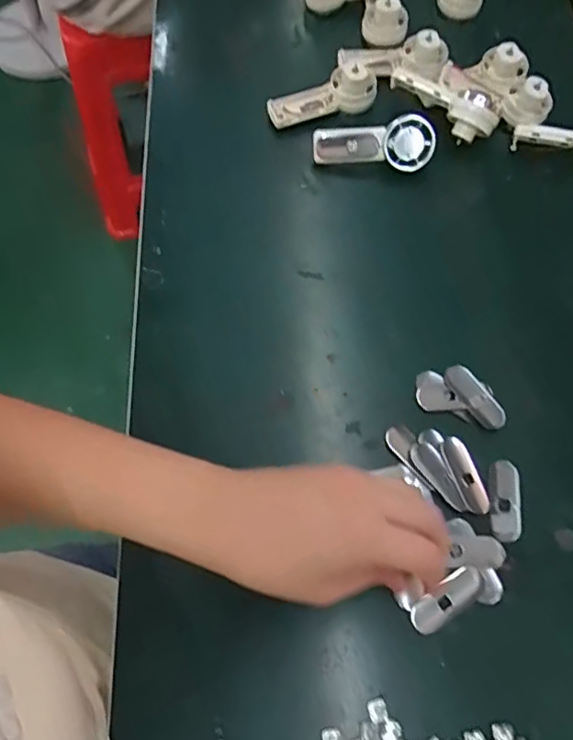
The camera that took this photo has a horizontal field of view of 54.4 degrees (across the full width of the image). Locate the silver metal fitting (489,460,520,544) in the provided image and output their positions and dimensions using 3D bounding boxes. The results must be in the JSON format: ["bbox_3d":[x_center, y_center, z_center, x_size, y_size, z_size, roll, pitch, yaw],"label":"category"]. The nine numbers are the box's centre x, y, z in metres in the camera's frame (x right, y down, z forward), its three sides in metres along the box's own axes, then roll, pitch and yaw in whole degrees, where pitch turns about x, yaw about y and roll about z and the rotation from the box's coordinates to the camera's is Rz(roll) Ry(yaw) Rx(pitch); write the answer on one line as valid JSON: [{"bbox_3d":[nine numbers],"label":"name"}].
[{"bbox_3d":[0.140,0.083,0.354,0.017,0.004,0.050,7,68,4],"label":"silver metal fitting"}]

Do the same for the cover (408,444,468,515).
[{"bbox_3d":[0.098,0.069,0.359,0.017,0.004,0.050,-30,71,-10],"label":"cover"}]

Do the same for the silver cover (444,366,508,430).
[{"bbox_3d":[0.130,0.018,0.382,0.017,0.010,0.050,-40,73,-14],"label":"silver cover"}]

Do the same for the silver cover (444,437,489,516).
[{"bbox_3d":[0.116,0.068,0.360,0.016,0.004,0.050,-16,69,-5],"label":"silver cover"}]

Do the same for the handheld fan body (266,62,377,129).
[{"bbox_3d":[0.030,-0.234,0.472,0.094,0.024,0.034,-15,69,-5],"label":"handheld fan body"}]

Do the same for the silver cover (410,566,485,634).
[{"bbox_3d":[0.097,0.138,0.334,0.049,0.004,0.018,-33,71,-12],"label":"silver cover"}]

